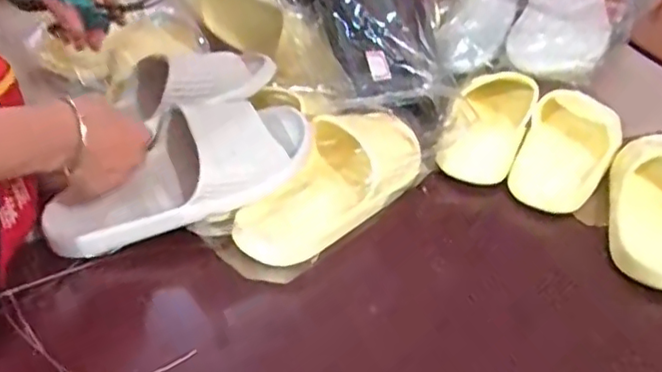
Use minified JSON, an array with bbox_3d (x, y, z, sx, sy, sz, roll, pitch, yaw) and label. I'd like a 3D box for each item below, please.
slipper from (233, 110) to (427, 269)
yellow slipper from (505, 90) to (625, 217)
[{"bbox_3d":[0.009,-0.008,0.634,0.096,0.063,0.240,27,41,26],"label":"slipper"},{"bbox_3d":[0.276,-0.046,0.746,0.097,0.061,0.188,24,40,23],"label":"yellow slipper"}]

